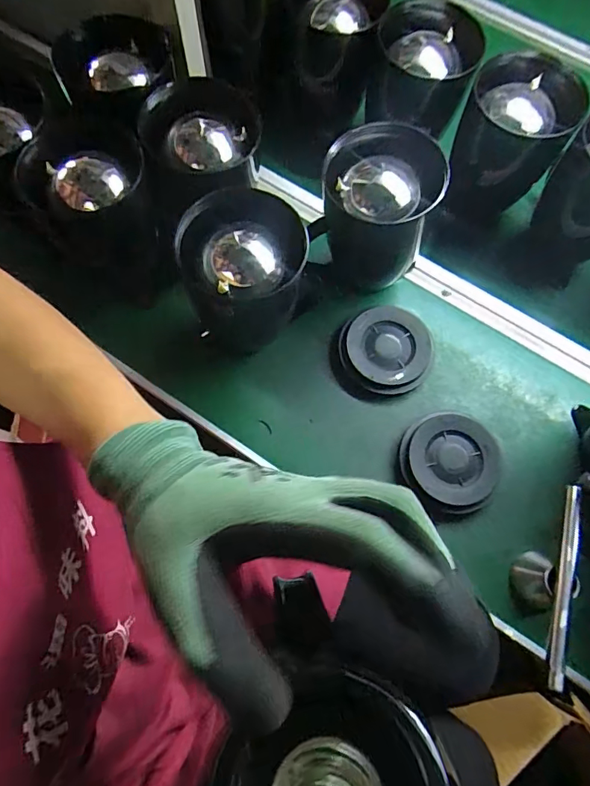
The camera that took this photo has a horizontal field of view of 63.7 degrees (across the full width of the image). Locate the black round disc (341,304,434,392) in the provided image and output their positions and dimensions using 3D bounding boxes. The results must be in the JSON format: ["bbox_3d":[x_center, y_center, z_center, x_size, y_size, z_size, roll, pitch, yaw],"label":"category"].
[{"bbox_3d":[0.120,-0.054,0.618,0.118,0.029,0.109,1,71,-2],"label":"black round disc"}]

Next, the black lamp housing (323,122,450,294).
[{"bbox_3d":[0.093,-0.209,0.572,0.120,0.172,0.113,-9,72,-6],"label":"black lamp housing"}]

